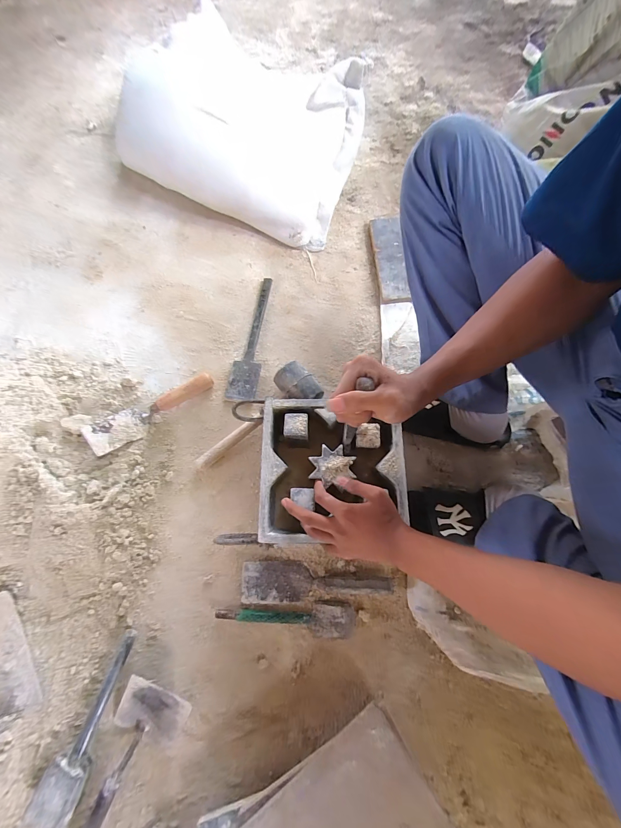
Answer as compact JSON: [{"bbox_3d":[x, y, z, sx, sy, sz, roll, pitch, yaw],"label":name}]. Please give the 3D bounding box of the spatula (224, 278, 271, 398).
[{"bbox_3d":[-0.127,-0.180,0.683,0.062,0.014,0.313,9,74,5],"label":"spatula"}]

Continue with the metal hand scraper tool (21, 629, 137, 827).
[{"bbox_3d":[-0.352,0.501,0.478,0.063,0.040,0.271,21,76,8],"label":"metal hand scraper tool"}]

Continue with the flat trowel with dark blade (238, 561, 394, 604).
[{"bbox_3d":[0.008,0.300,0.528,0.260,0.025,0.068,-2,73,2],"label":"flat trowel with dark blade"}]

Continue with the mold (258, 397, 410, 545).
[{"bbox_3d":[0.036,0.095,0.510,0.226,0.086,0.221,0,74,2],"label":"mold"}]

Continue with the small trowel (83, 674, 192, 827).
[{"bbox_3d":[-0.296,0.551,0.458,0.107,0.054,0.273,28,77,10],"label":"small trowel"}]

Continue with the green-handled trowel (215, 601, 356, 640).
[{"bbox_3d":[-0.043,0.369,0.524,0.242,0.019,0.055,-3,73,1],"label":"green-handled trowel"}]

